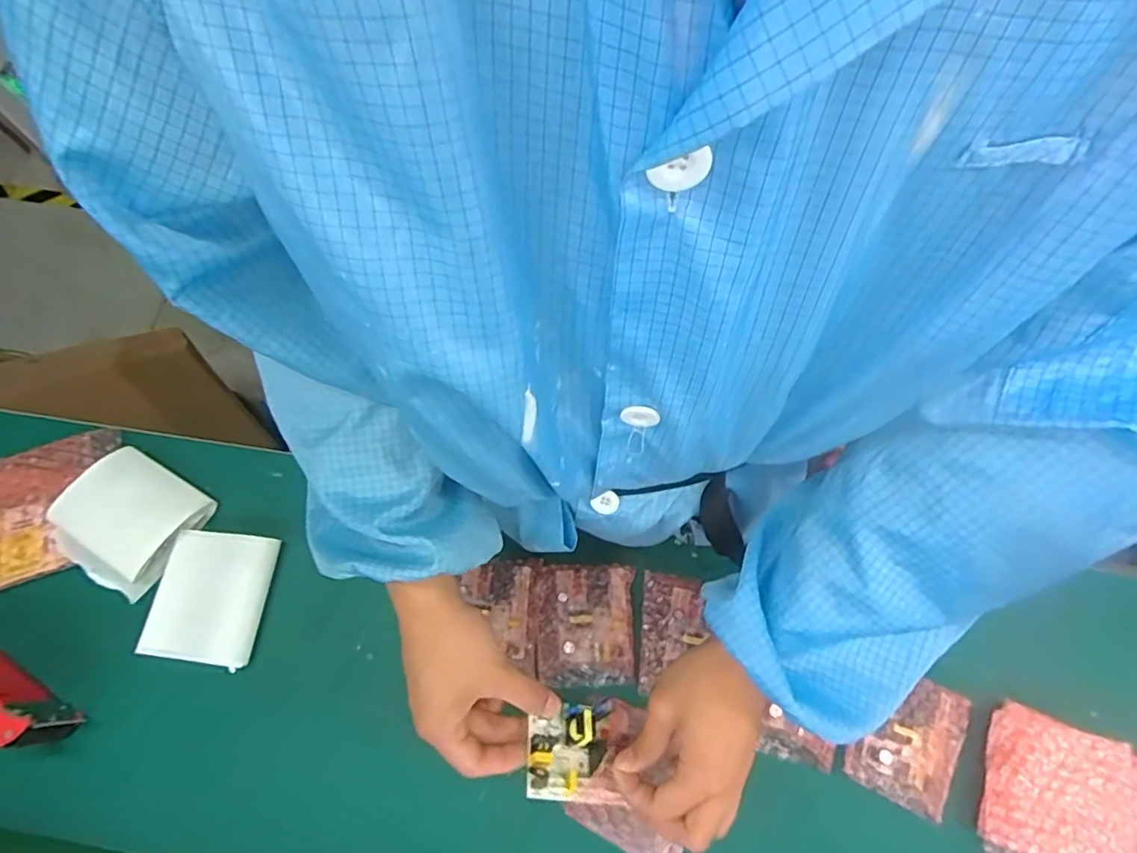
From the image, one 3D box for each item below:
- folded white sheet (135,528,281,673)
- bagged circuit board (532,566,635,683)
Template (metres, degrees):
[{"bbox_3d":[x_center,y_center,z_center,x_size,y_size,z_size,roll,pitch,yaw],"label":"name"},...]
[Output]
[{"bbox_3d":[-0.333,0.156,0.557,0.098,0.017,0.114,6,70,3],"label":"folded white sheet"},{"bbox_3d":[0.014,0.177,0.538,0.087,0.029,0.101,2,70,2],"label":"bagged circuit board"}]

